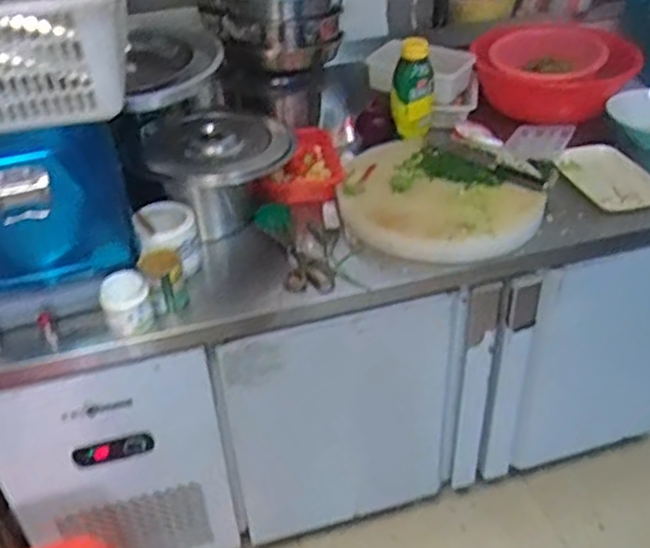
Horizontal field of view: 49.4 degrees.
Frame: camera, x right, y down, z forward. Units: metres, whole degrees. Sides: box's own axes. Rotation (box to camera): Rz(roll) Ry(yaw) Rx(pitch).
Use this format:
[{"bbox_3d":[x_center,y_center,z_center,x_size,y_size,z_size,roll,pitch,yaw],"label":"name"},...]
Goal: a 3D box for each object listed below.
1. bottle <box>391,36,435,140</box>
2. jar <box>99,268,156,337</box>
[{"bbox_3d":[0.176,-0.371,1.423,0.083,0.192,0.088,2,38,7],"label":"bottle"},{"bbox_3d":[-0.303,0.048,1.088,0.071,0.094,0.062,-16,40,-16],"label":"jar"}]

